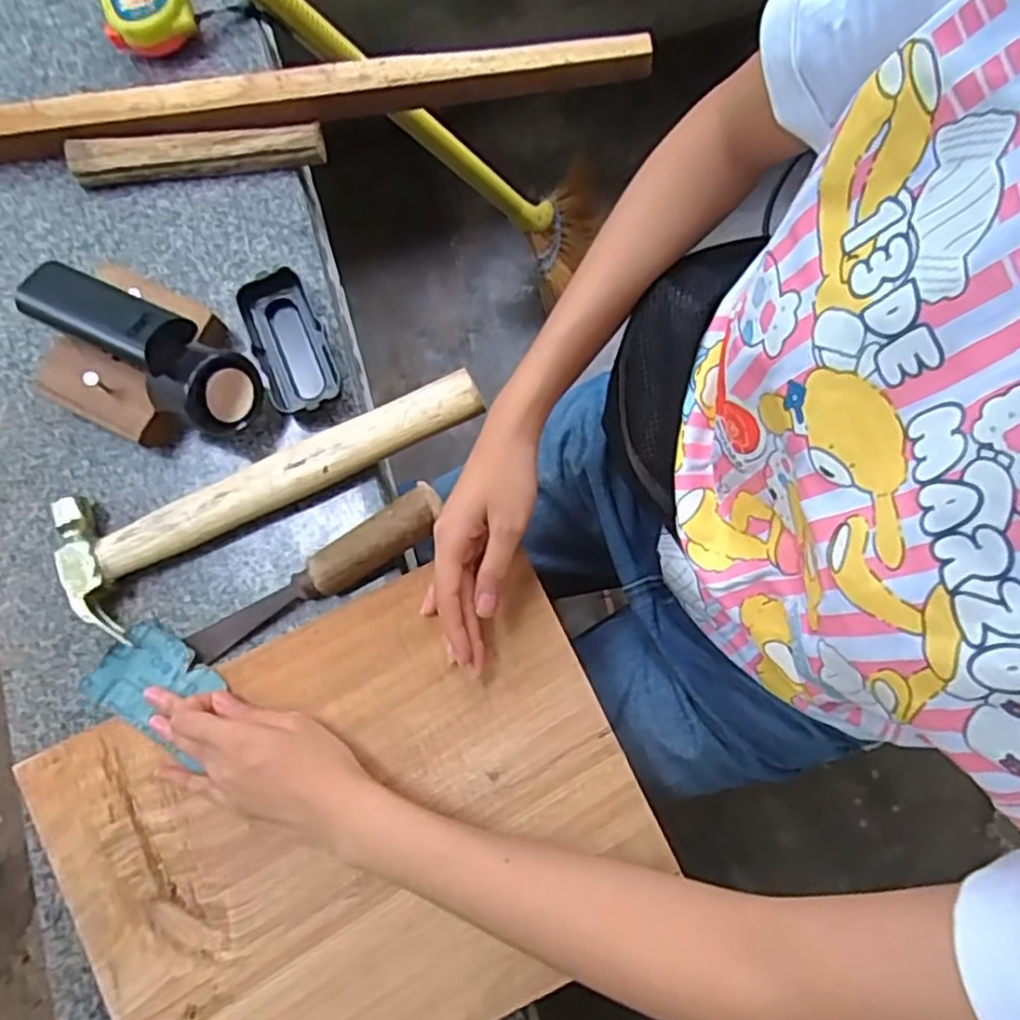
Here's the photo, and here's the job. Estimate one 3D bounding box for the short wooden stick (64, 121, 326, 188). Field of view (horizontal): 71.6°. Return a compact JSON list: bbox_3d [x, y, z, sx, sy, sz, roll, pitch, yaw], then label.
[{"bbox_3d":[-0.249,-0.283,0.559,0.200,0.020,0.033,-7,79,0],"label":"short wooden stick"}]

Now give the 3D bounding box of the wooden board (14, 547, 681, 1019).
[{"bbox_3d":[-0.105,0.214,0.469,0.365,0.010,0.278,-27,80,-4],"label":"wooden board"}]

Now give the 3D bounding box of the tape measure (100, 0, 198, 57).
[{"bbox_3d":[-0.297,-0.405,0.572,0.070,0.034,0.064,-32,80,-5],"label":"tape measure"}]

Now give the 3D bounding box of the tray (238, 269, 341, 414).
[{"bbox_3d":[-0.166,-0.126,0.530,0.050,0.022,0.105,-23,80,-3],"label":"tray"}]

